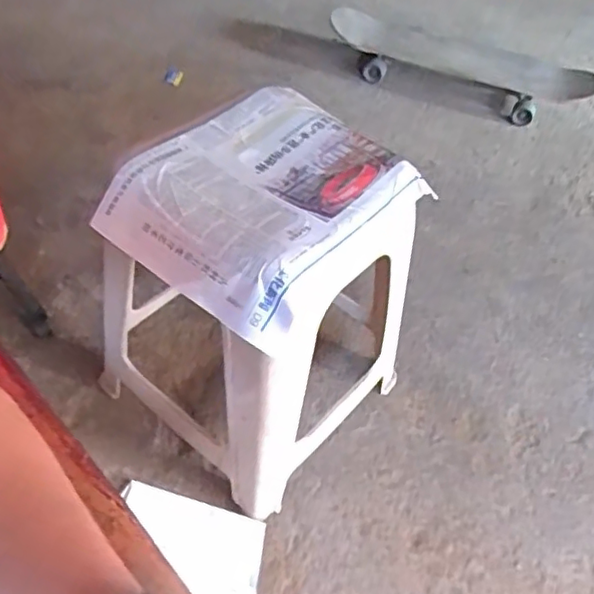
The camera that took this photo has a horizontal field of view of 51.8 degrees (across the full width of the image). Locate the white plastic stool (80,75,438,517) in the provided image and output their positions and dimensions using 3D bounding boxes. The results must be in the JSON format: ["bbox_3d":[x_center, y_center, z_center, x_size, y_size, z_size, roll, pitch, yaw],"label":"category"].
[{"bbox_3d":[-0.054,-0.010,0.854,0.348,0.421,0.367,37,55,22],"label":"white plastic stool"}]

